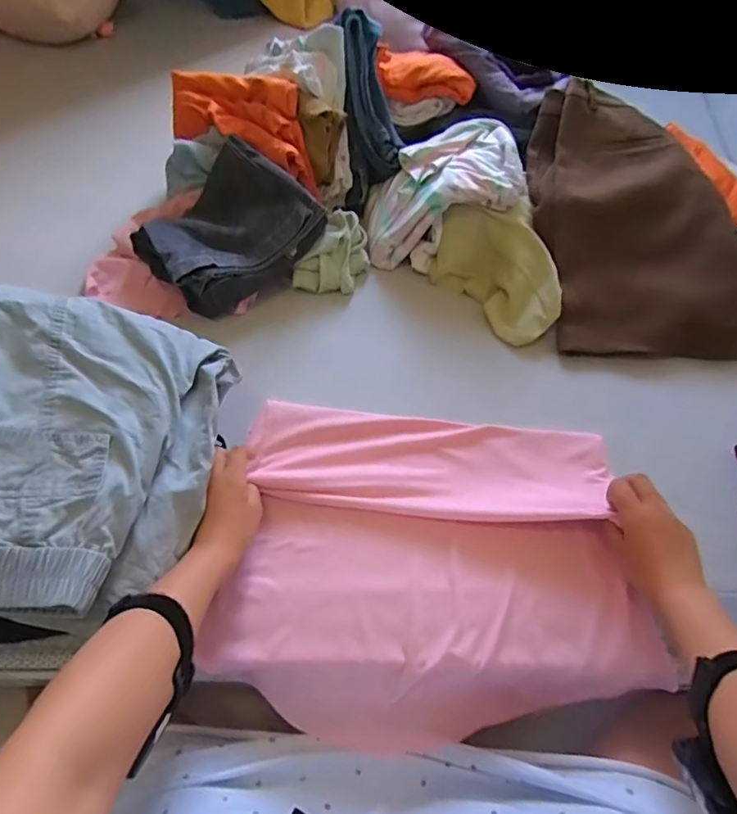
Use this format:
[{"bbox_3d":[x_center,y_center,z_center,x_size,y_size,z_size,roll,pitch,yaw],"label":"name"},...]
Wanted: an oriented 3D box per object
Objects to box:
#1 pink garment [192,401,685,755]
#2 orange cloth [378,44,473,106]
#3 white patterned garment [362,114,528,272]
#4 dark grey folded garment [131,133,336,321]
[{"bbox_3d":[0.072,0.178,0.580,0.435,0.087,0.333,5,60,3],"label":"pink garment"},{"bbox_3d":[0.083,-0.500,0.797,0.151,0.054,0.050,23,62,13],"label":"orange cloth"},{"bbox_3d":[0.104,-0.309,0.772,0.211,0.123,0.155,-12,60,-6],"label":"white patterned garment"},{"bbox_3d":[-0.204,-0.255,0.739,0.218,0.117,0.180,-33,65,-17],"label":"dark grey folded garment"}]

